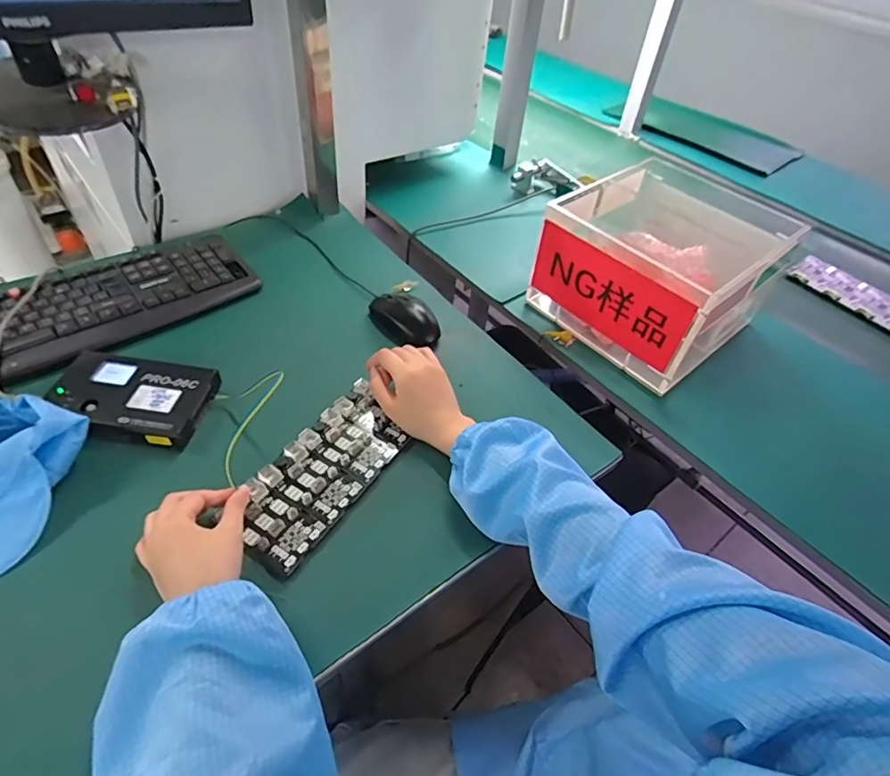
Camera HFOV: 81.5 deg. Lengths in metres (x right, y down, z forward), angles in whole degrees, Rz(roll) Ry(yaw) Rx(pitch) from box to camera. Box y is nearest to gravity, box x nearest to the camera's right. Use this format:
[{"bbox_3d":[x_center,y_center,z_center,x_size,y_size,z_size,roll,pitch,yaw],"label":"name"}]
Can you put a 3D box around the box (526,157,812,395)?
[{"bbox_3d":[0.303,-0.179,0.766,0.268,0.173,0.281,-31,57,-31],"label":"box"}]

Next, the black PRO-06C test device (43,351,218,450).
[{"bbox_3d":[-0.343,0.011,0.566,0.155,0.024,0.107,9,46,1],"label":"black PRO-06C test device"}]

